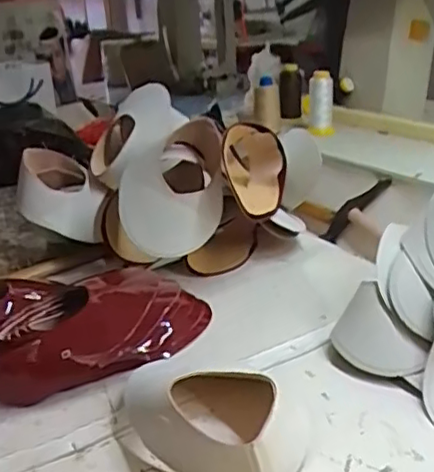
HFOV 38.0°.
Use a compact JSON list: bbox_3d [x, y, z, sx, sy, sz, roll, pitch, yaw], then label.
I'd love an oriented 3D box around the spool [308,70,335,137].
[{"bbox_3d":[0.212,-0.271,1.297,0.053,0.122,0.053,2,23,12],"label":"spool"}]

